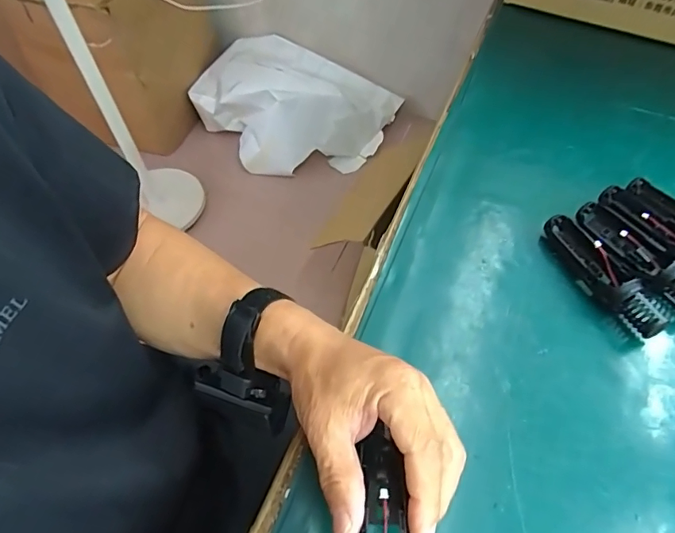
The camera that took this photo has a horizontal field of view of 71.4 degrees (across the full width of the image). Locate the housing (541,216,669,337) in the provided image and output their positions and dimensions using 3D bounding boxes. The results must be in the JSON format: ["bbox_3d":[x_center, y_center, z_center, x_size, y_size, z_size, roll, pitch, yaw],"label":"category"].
[{"bbox_3d":[0.216,0.006,0.387,0.027,0.033,0.120,-14,56,-9],"label":"housing"}]

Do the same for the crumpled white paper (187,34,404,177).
[{"bbox_3d":[-0.149,-0.533,1.616,0.567,0.252,0.483,35,62,23],"label":"crumpled white paper"}]

